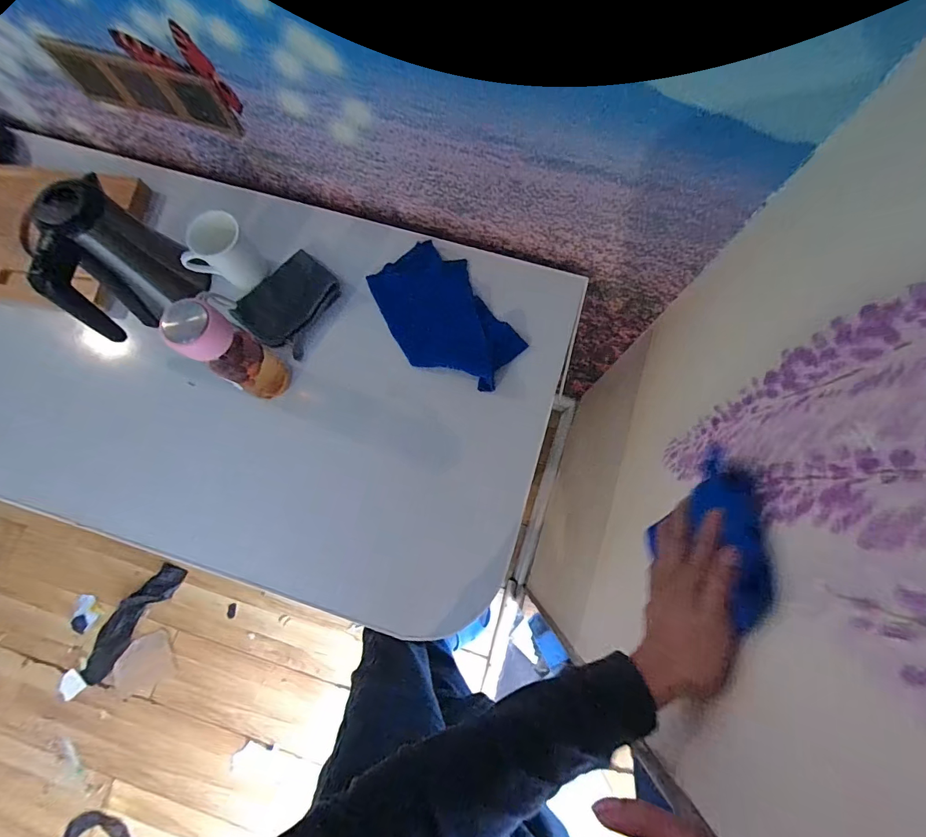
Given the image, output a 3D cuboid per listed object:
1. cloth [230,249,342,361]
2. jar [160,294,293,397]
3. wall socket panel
[{"bbox_3d":[-0.272,-0.187,0.663,0.135,0.021,0.153,40,81,9],"label":"cloth"},{"bbox_3d":[-0.288,-0.085,0.542,0.063,0.195,0.084,36,80,9],"label":"jar"},{"bbox_3d":[-0.461,-0.478,0.605,0.277,0.092,0.015,16,78,5],"label":"wall socket panel"}]

